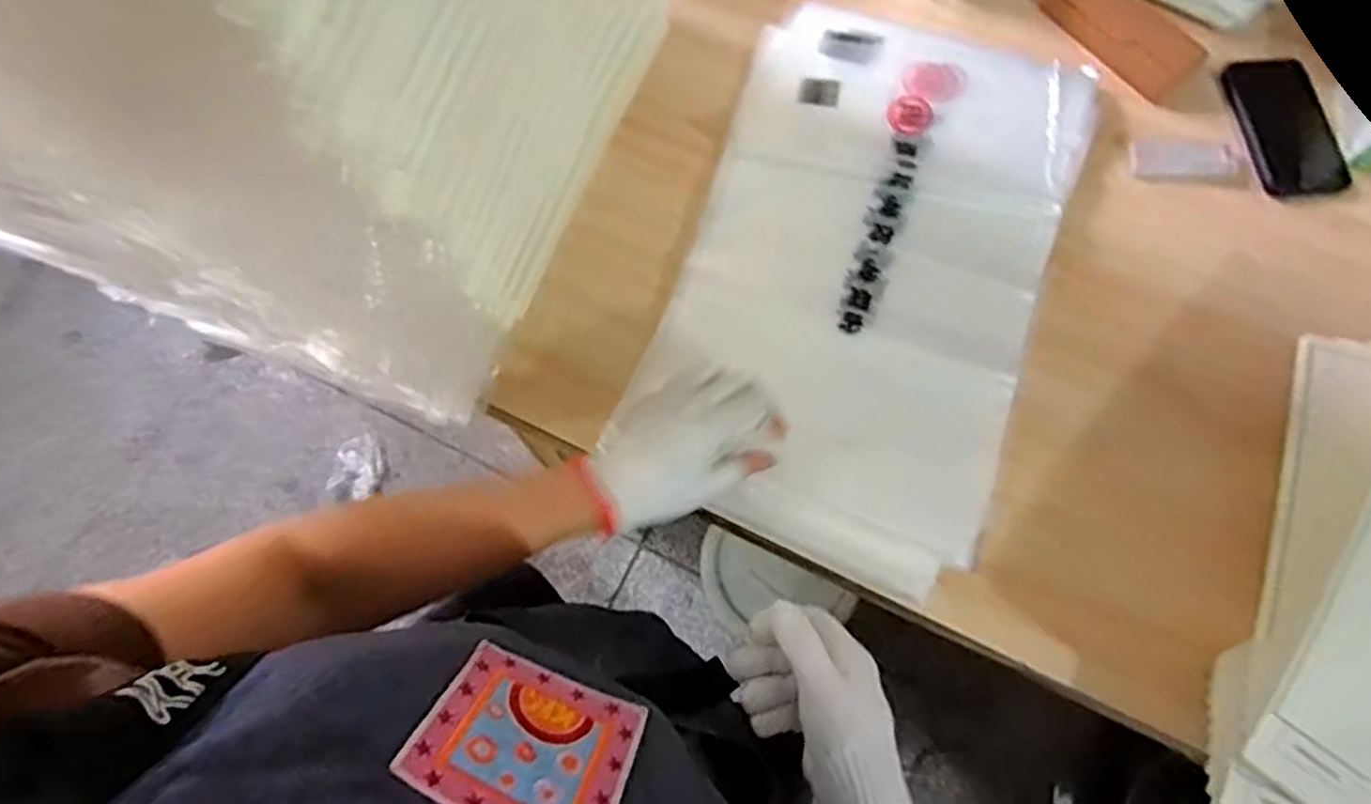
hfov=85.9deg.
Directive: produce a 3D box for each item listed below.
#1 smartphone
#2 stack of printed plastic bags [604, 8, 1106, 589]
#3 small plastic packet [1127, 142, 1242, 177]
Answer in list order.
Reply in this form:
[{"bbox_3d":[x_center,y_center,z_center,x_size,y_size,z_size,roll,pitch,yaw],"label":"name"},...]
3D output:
[{"bbox_3d":[0.563,-0.260,0.697,0.085,0.014,0.152,-7,71,-1],"label":"smartphone"},{"bbox_3d":[0.152,-0.126,0.643,0.301,0.031,0.499,21,73,8],"label":"stack of printed plastic bags"},{"bbox_3d":[0.456,-0.224,0.674,0.099,0.004,0.036,-1,71,1],"label":"small plastic packet"}]

